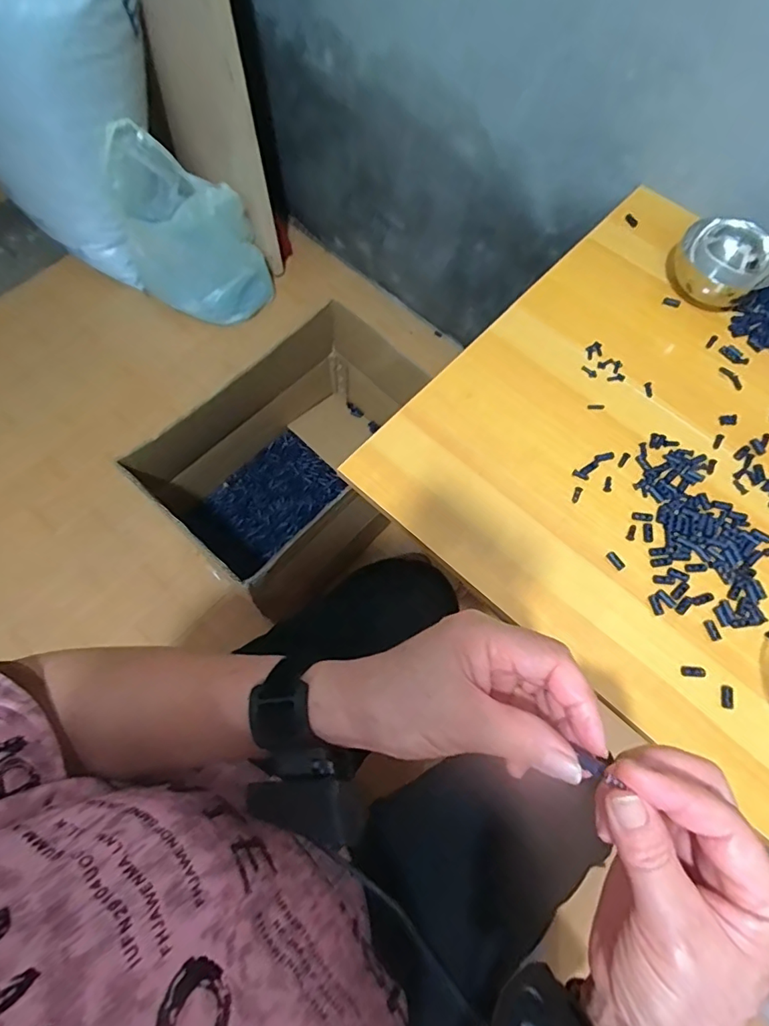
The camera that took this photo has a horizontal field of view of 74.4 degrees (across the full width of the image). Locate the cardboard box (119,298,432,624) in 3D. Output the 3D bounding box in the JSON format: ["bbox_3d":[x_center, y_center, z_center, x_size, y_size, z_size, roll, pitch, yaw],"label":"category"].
[{"bbox_3d":[-0.140,-0.089,0.907,0.444,0.278,0.311,-42,75,-16],"label":"cardboard box"}]

